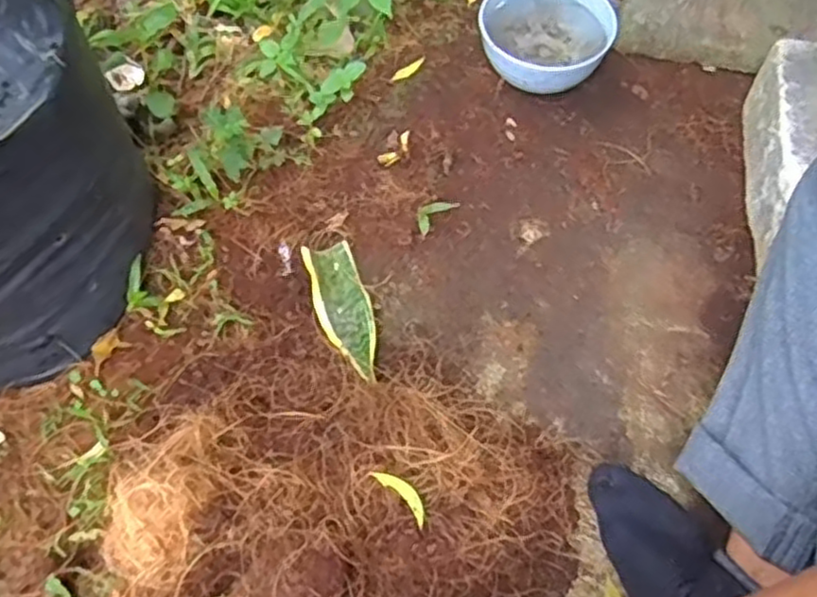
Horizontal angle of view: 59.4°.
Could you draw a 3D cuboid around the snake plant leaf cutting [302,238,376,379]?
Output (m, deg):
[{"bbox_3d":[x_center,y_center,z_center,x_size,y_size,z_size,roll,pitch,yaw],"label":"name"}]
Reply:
[{"bbox_3d":[-0.059,0.012,0.678,0.049,0.022,0.146,-15,64,-10],"label":"snake plant leaf cutting"}]

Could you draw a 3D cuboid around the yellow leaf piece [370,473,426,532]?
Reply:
[{"bbox_3d":[-0.003,0.143,0.523,0.017,0.004,0.054,-42,88,14],"label":"yellow leaf piece"}]

